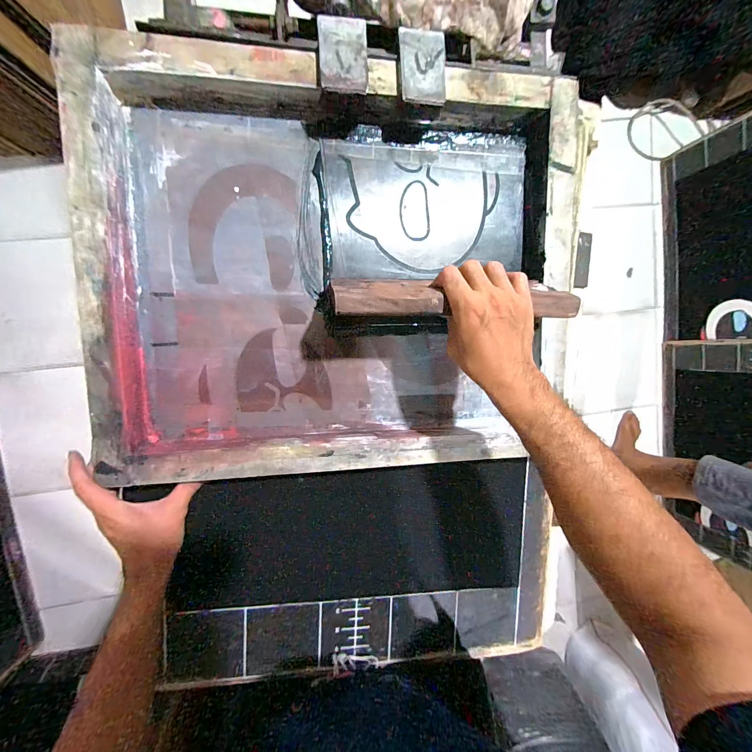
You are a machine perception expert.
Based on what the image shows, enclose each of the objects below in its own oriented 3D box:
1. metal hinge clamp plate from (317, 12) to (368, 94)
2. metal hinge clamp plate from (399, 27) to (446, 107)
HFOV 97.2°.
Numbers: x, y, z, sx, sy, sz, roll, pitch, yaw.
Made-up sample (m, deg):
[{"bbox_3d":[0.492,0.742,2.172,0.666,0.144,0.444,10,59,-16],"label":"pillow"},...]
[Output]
[{"bbox_3d":[-0.035,-0.347,0.354,0.051,0.009,0.080,-2,95,-8],"label":"metal hinge clamp plate"},{"bbox_3d":[0.053,-0.347,0.369,0.052,0.011,0.081,-4,95,-7],"label":"metal hinge clamp plate"}]

